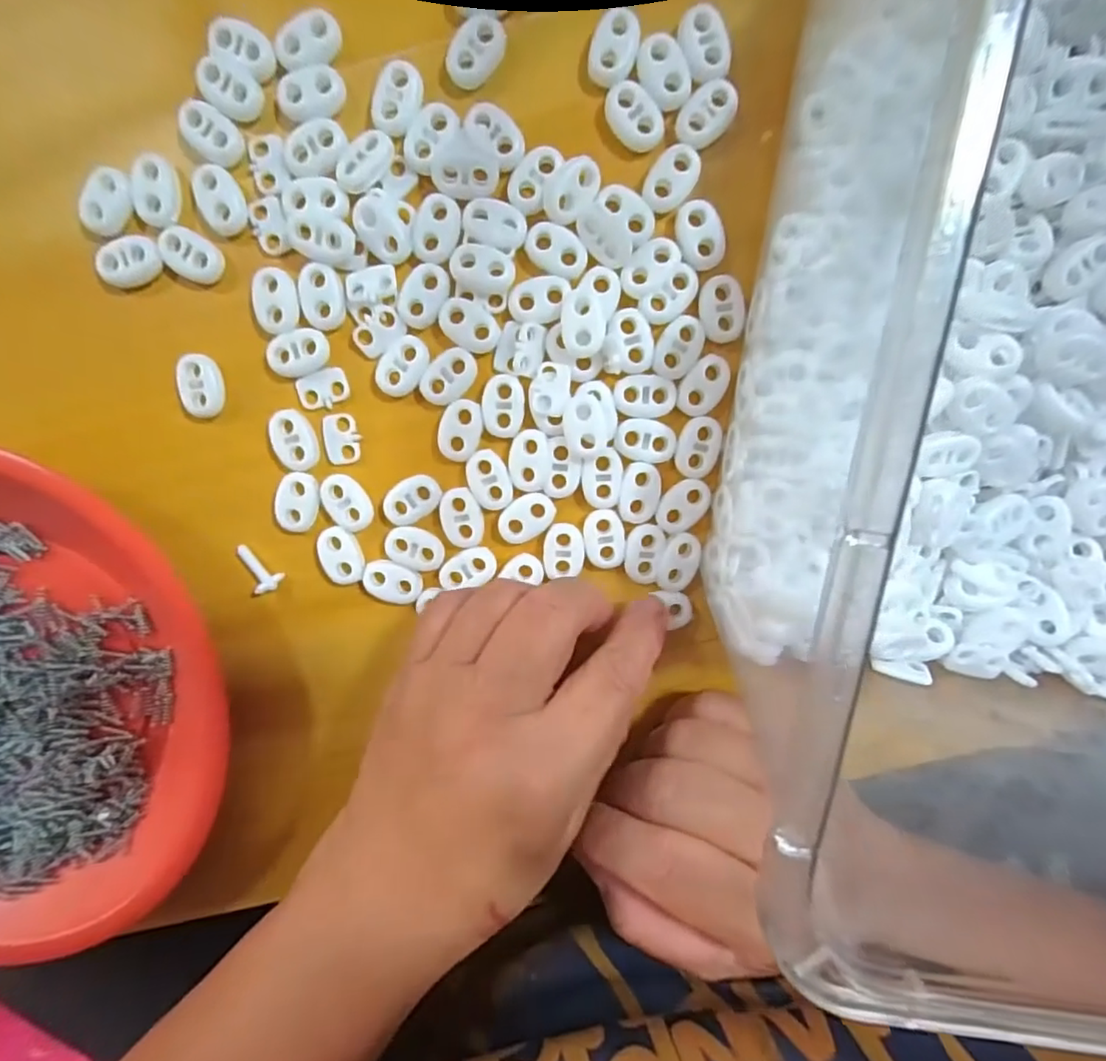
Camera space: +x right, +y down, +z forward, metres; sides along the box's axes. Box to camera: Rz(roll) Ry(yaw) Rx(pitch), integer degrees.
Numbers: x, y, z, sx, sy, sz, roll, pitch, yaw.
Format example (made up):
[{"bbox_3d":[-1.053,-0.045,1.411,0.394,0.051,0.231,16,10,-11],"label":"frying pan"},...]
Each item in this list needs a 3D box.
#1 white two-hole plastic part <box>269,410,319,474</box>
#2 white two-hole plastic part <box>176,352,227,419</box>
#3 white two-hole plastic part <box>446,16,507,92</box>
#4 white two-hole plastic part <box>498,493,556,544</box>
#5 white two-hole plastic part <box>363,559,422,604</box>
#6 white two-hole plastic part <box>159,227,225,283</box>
[{"bbox_3d":[-0.094,-0.033,0.213,0.014,0.004,0.022,-18,97,3],"label":"white two-hole plastic part"},{"bbox_3d":[-0.126,-0.052,0.210,0.014,0.006,0.022,0,98,0],"label":"white two-hole plastic part"},{"bbox_3d":[-0.025,-0.158,0.193,0.014,0.005,0.022,40,96,-5],"label":"white two-hole plastic part"},{"bbox_3d":[-0.010,-0.005,0.216,0.015,0.004,0.022,45,96,-5],"label":"white two-hole plastic part"},{"bbox_3d":[-0.060,0.019,0.221,0.022,0.004,0.015,14,98,-2],"label":"white two-hole plastic part"},{"bbox_3d":[-0.126,-0.096,0.203,0.020,0.004,0.015,37,97,-4],"label":"white two-hole plastic part"}]

